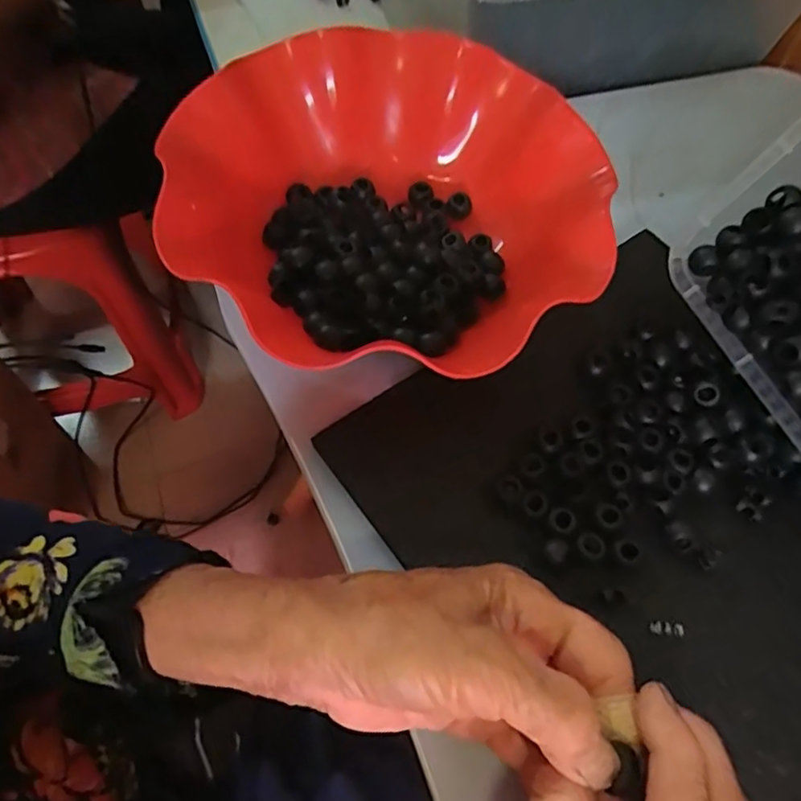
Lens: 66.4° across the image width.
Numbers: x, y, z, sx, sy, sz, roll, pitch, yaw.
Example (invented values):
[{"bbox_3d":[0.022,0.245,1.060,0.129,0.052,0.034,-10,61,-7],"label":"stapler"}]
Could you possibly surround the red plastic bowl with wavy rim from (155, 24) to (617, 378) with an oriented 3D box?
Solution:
[{"bbox_3d":[0.005,-0.105,0.326,0.208,0.072,0.205,1,60,-2],"label":"red plastic bowl with wavy rim"}]

